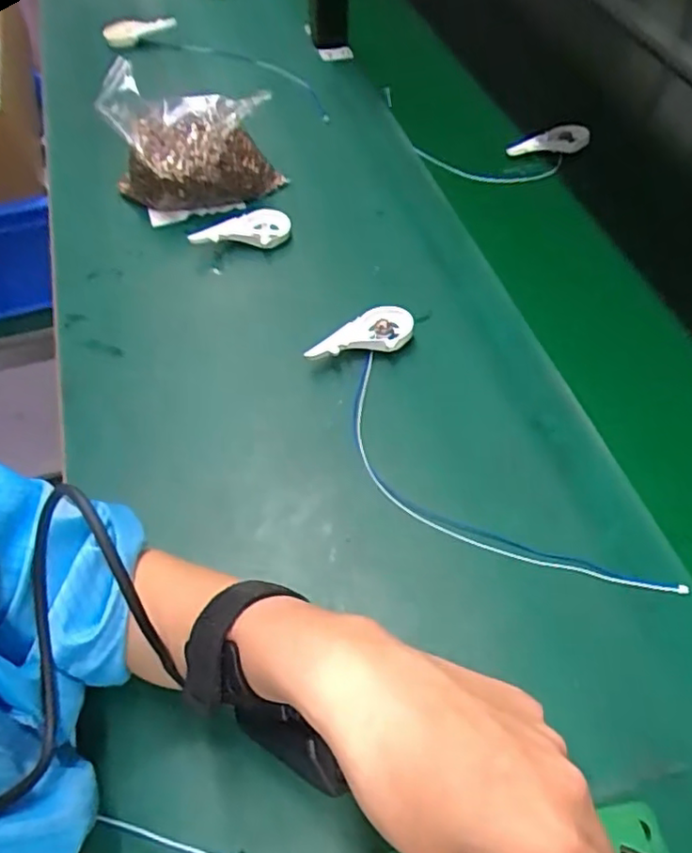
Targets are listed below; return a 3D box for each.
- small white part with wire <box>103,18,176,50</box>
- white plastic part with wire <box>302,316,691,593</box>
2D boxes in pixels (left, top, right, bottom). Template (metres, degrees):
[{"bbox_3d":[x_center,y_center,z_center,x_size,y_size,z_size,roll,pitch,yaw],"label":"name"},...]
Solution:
[{"bbox_3d":[-0.297,-0.568,0.905,0.093,0.035,0.043,-5,53,15],"label":"small white part with wire"},{"bbox_3d":[0.080,0.023,0.456,0.113,0.024,0.305,-28,58,-17],"label":"white plastic part with wire"}]

